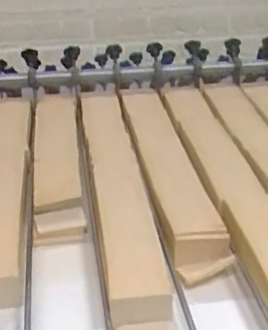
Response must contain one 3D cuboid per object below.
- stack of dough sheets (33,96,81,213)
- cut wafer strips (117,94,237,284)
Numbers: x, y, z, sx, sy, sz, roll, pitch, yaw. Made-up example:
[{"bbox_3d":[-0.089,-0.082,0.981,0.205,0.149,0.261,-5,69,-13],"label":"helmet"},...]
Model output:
[{"bbox_3d":[-0.143,-0.039,1.087,0.084,0.040,0.395,-3,30,-5],"label":"stack of dough sheets"},{"bbox_3d":[0.055,0.004,1.015,0.088,0.059,0.580,-5,30,-8],"label":"cut wafer strips"}]

